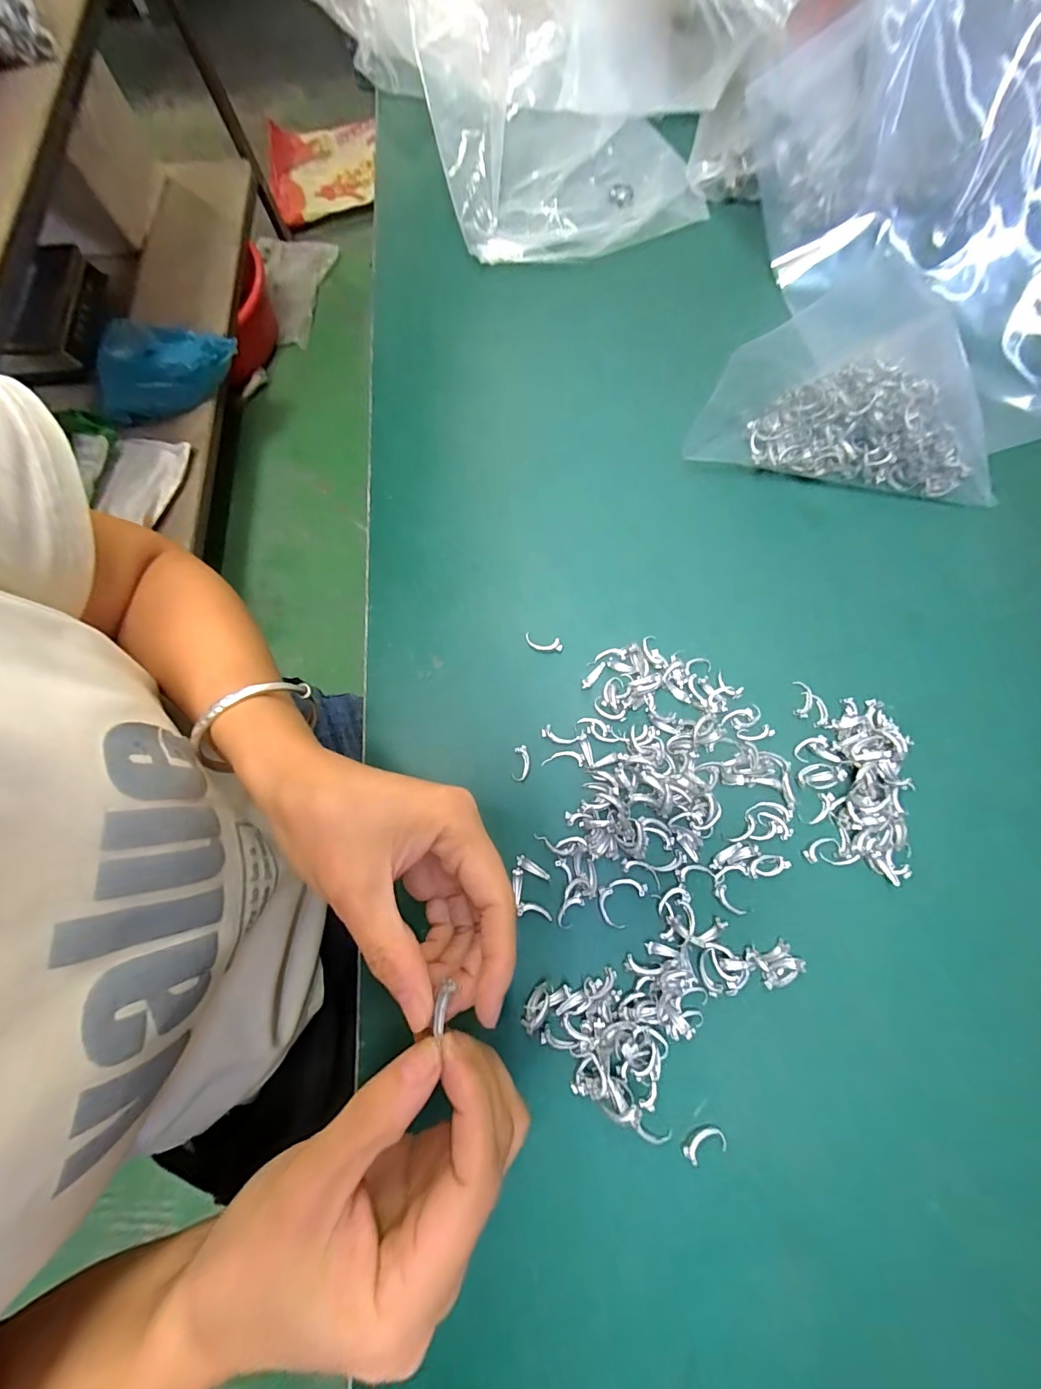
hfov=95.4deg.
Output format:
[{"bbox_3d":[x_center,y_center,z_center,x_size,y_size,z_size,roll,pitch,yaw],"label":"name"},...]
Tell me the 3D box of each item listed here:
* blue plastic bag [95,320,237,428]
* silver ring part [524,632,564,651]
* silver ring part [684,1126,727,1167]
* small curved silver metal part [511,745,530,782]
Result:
[{"bbox_3d":[-0.763,-0.692,1.006,0.311,0.108,0.135,-27,75,-4],"label":"blue plastic bag"},{"bbox_3d":[0.015,-0.034,0.308,0.025,0.005,0.009,19,76,6],"label":"silver ring part"},{"bbox_3d":[0.091,0.223,0.234,0.021,0.006,0.010,-28,76,-6],"label":"silver ring part"},{"bbox_3d":[0.000,0.042,0.286,0.010,0.004,0.021,5,75,3],"label":"small curved silver metal part"}]

